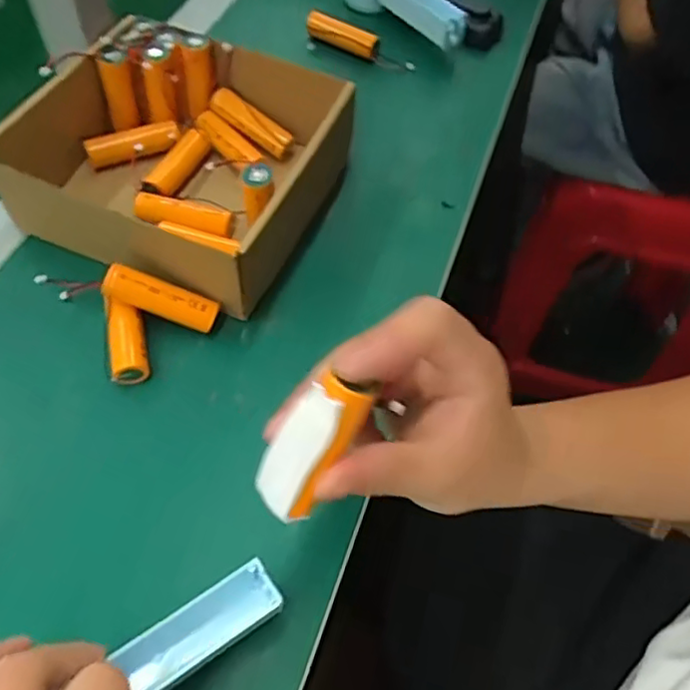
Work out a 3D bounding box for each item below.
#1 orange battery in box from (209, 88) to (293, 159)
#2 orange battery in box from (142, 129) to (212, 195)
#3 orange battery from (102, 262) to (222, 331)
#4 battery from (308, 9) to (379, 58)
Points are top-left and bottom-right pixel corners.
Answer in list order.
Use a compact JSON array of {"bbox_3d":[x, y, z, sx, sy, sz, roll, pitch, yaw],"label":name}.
[{"bbox_3d":[-0.077,-0.182,0.514,0.076,0.016,0.021,37,62,4],"label":"orange battery in box"},{"bbox_3d":[-0.138,-0.147,0.519,0.074,0.020,0.016,-33,54,28],"label":"orange battery in box"},{"bbox_3d":[-0.119,-0.031,0.411,0.073,0.021,0.018,21,56,-15],"label":"orange battery"},{"bbox_3d":[-0.003,-0.300,0.608,0.077,0.019,0.015,29,60,15],"label":"battery"}]

